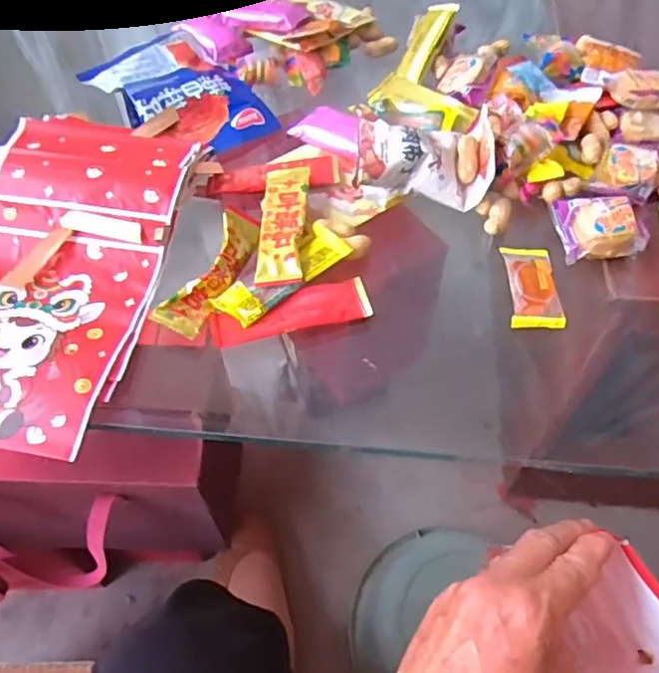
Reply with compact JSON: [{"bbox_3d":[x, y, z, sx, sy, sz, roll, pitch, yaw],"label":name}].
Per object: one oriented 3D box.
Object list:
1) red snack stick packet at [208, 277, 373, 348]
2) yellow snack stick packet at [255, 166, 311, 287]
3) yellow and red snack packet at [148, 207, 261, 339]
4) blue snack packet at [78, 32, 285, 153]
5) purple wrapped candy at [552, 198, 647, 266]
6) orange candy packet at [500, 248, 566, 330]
[{"bbox_3d":[-0.026,-0.016,0.409,0.108,0.007,0.032,-14,56,-8],"label":"red snack stick packet"},{"bbox_3d":[-0.033,-0.081,0.432,0.033,0.013,0.103,2,55,3],"label":"yellow snack stick packet"},{"bbox_3d":[-0.083,-0.047,0.416,0.031,0.026,0.100,21,58,15],"label":"yellow and red snack packet"},{"bbox_3d":[-0.130,-0.213,0.531,0.110,0.027,0.156,-35,61,-21],"label":"blue snack packet"},{"bbox_3d":[0.194,-0.080,0.429,0.056,0.024,0.046,-3,55,-1],"label":"purple wrapped candy"},{"bbox_3d":[0.138,-0.035,0.411,0.033,0.013,0.064,0,55,1],"label":"orange candy packet"}]

